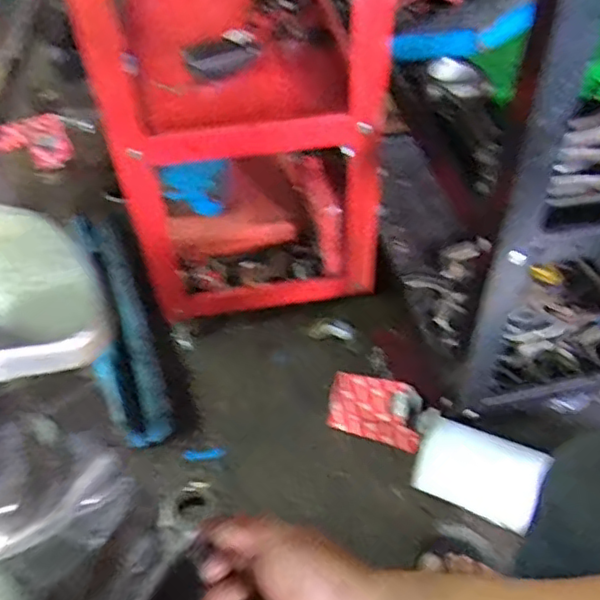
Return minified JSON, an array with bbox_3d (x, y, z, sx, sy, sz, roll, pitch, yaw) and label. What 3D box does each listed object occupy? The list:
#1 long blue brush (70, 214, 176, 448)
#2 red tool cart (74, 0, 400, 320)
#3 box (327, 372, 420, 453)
[{"bbox_3d":[-0.303,0.021,1.030,0.090,0.083,0.460,-16,50,-14],"label":"long blue brush"},{"bbox_3d":[-0.117,-0.432,1.000,0.342,0.629,0.700,-9,48,-7],"label":"red tool cart"},{"bbox_3d":[0.114,0.160,0.954,0.135,0.037,0.090,12,49,11],"label":"box"}]

